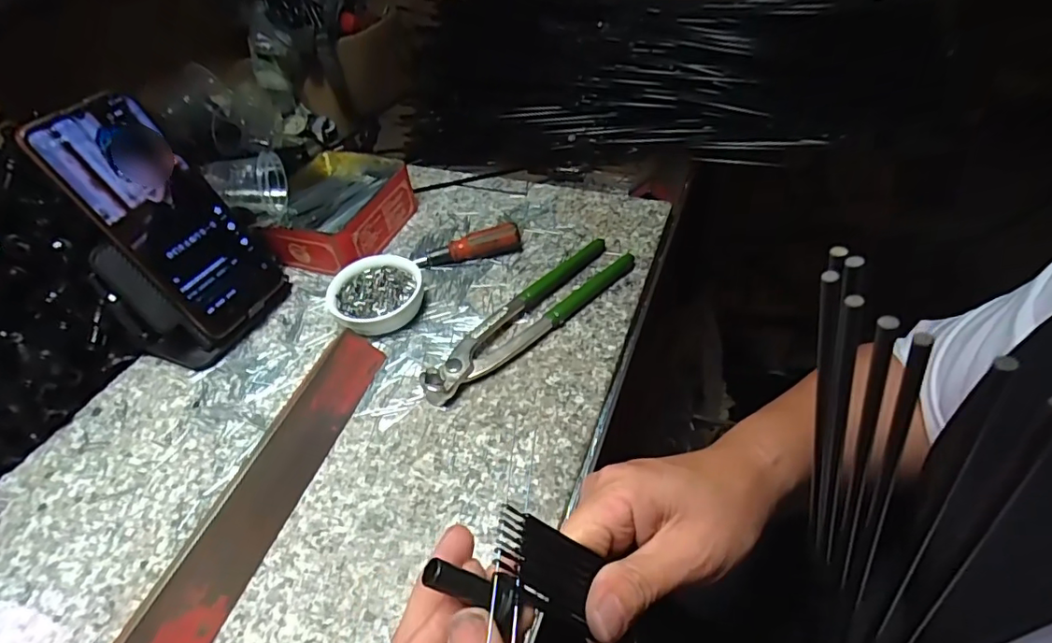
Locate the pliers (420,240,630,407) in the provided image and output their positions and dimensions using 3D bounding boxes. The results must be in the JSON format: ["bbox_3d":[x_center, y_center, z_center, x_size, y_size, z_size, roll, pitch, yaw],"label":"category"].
[{"bbox_3d":[0.005,-0.005,0.402,0.038,0.017,0.196,34,57,32],"label":"pliers"}]

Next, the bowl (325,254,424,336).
[{"bbox_3d":[-0.116,-0.017,0.419,0.071,0.027,0.067,-3,46,3],"label":"bowl"}]

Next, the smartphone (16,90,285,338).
[{"bbox_3d":[-0.248,-0.074,0.379,0.007,0.164,0.082,-4,39,37],"label":"smartphone"}]

